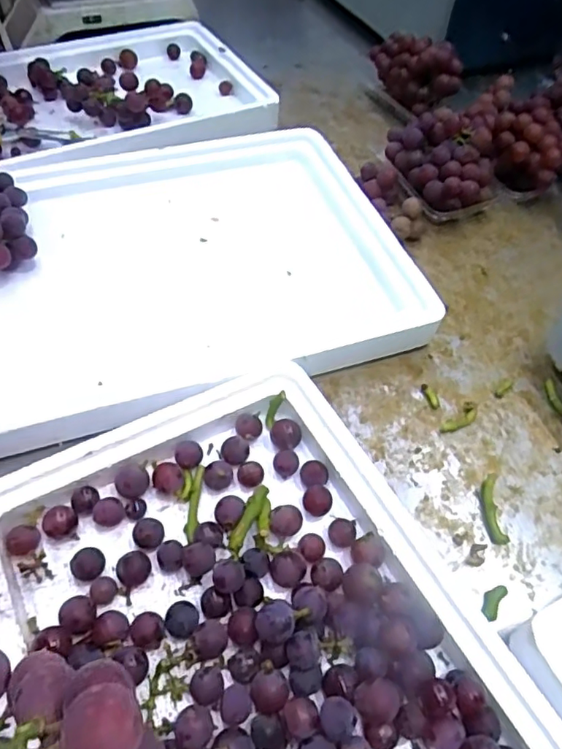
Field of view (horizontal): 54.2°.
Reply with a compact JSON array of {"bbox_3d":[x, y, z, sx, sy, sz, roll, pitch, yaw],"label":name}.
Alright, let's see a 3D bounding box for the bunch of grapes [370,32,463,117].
[{"bbox_3d":[0.199,-0.451,0.829,0.084,0.095,0.143,-9,55,-10],"label":"bunch of grapes"}]

